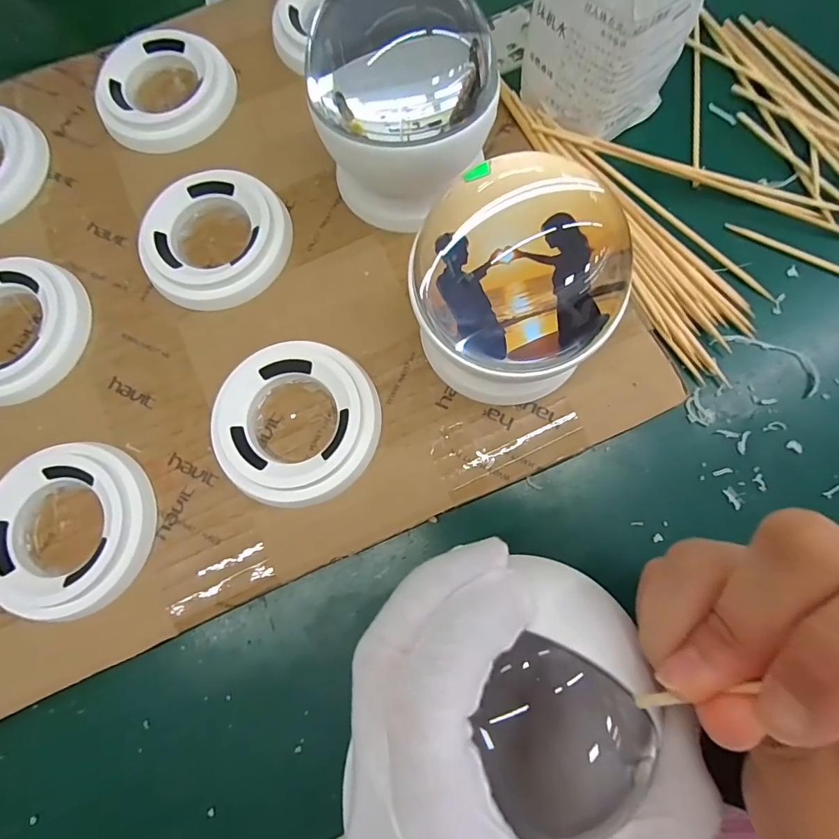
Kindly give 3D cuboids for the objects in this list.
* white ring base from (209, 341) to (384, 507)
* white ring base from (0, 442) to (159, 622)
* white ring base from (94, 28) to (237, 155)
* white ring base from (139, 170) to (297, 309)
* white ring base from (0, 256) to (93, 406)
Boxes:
[{"bbox_3d":[-0.052,0.001,0.199,0.069,0.013,0.068,0,76,2],"label":"white ring base"},{"bbox_3d":[-0.146,0.045,0.193,0.066,0.012,0.069,0,76,2],"label":"white ring base"},{"bbox_3d":[-0.136,-0.174,0.246,0.065,0.013,0.067,0,76,2],"label":"white ring base"},{"bbox_3d":[-0.098,-0.087,0.223,0.068,0.014,0.067,0,76,2],"label":"white ring base"},{"bbox_3d":[-0.192,-0.042,0.217,0.065,0.013,0.068,0,76,2],"label":"white ring base"}]

